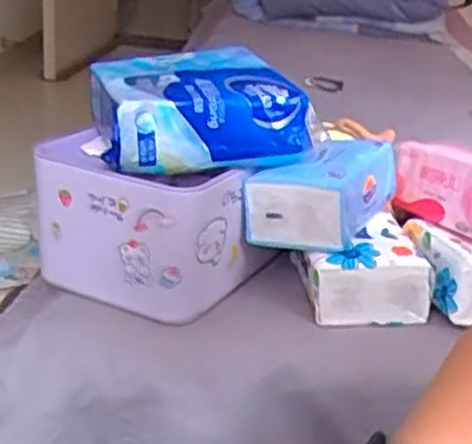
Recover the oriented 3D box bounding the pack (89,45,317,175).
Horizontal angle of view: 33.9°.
[{"bbox_3d":[-0.036,-0.098,0.651,0.162,0.065,0.134,-4,27,-20],"label":"pack"}]

